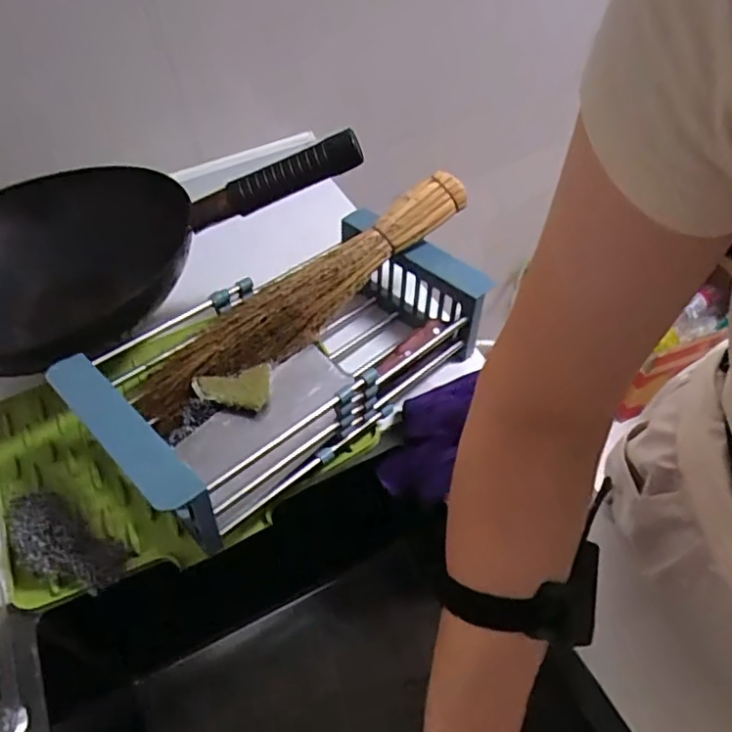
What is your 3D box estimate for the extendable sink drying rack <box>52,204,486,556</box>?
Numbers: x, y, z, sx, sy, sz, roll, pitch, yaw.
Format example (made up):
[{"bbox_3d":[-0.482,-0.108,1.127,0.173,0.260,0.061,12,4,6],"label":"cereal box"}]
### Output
[{"bbox_3d":[-0.070,-0.015,0.603,0.384,0.129,0.205,-38,57,-23],"label":"extendable sink drying rack"}]

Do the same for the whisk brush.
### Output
[{"bbox_3d":[-0.063,-0.078,0.617,0.391,0.064,0.069,-36,55,-7],"label":"whisk brush"}]

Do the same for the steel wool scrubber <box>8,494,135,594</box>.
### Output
[{"bbox_3d":[-0.277,0.156,0.538,0.135,0.032,0.055,20,55,21],"label":"steel wool scrubber"}]

